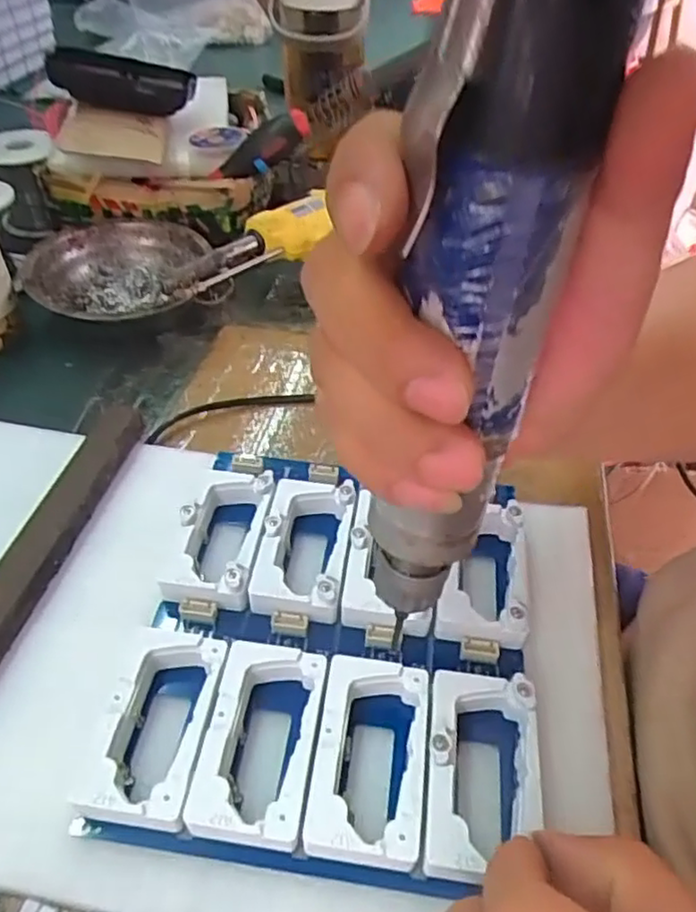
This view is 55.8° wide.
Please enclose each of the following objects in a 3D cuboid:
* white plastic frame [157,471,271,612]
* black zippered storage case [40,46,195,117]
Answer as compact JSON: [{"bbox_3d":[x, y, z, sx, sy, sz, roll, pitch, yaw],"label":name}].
[{"bbox_3d":[-0.061,0.035,0.310,0.041,0.011,0.069,5,45,3],"label":"white plastic frame"},{"bbox_3d":[-0.177,-0.300,0.526,0.105,0.040,0.049,-2,45,-4],"label":"black zippered storage case"}]

